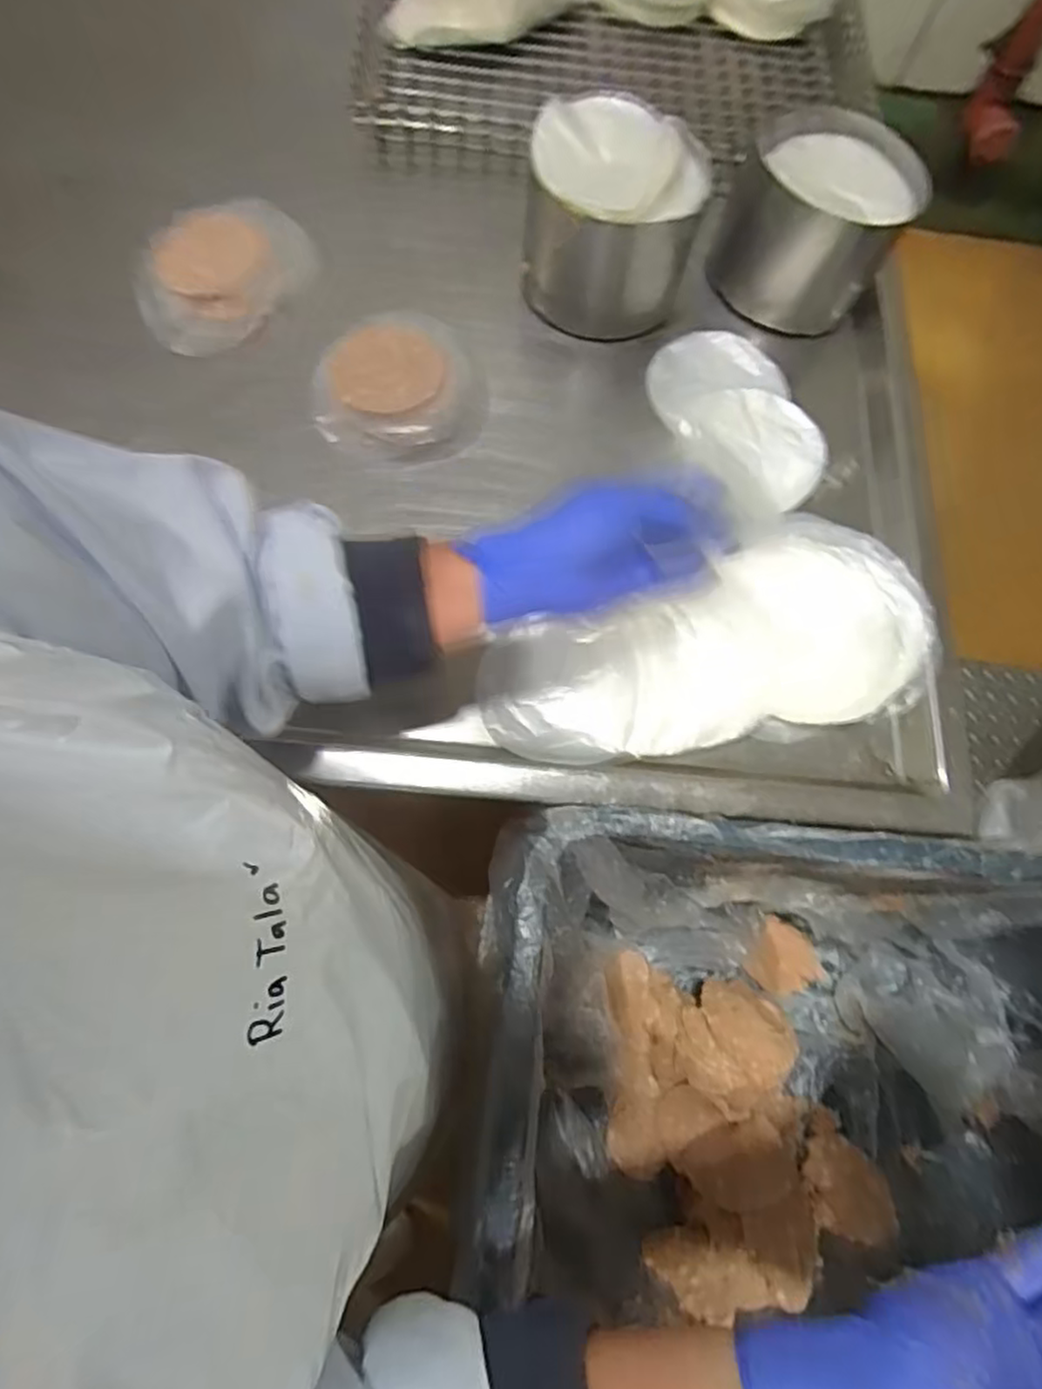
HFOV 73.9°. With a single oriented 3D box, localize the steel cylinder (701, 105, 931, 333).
[{"bbox_3d":[0.254,-0.412,0.618,0.146,0.112,0.132,31,72,8],"label":"steel cylinder"}]

